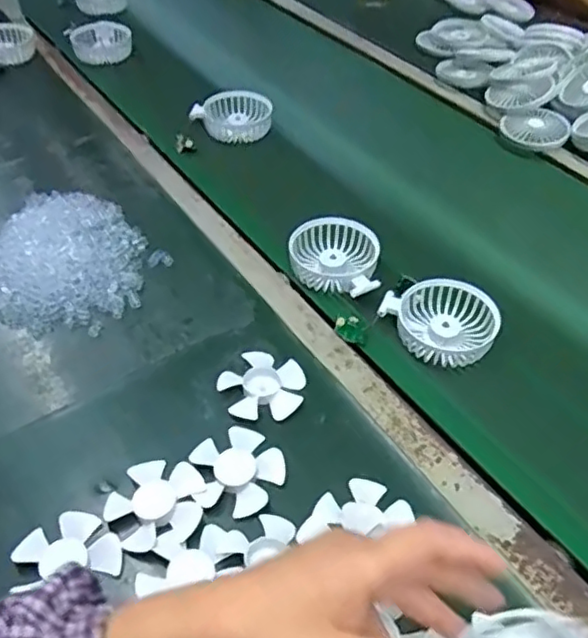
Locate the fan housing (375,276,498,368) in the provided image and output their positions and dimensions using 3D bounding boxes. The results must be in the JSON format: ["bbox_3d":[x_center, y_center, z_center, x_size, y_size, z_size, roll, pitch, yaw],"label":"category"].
[{"bbox_3d":[0.141,-0.001,0.601,0.082,0.030,0.096,-31,54,-29],"label":"fan housing"}]

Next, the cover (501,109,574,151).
[{"bbox_3d":[0.328,-0.256,0.859,0.088,0.019,0.088,7,45,4],"label":"cover"}]

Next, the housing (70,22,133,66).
[{"bbox_3d":[-0.316,-0.452,1.045,0.096,0.047,0.083,-11,47,-14],"label":"housing"}]

